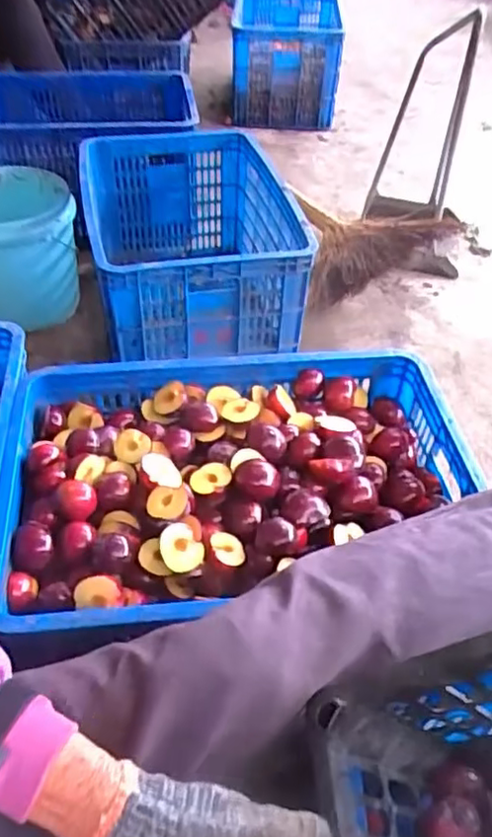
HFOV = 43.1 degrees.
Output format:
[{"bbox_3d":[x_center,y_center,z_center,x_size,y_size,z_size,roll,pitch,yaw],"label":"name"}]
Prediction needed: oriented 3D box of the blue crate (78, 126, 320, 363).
[{"bbox_3d":[-0.112,-0.355,1.281,0.373,0.257,0.566,-9,46,-10],"label":"blue crate"}]

